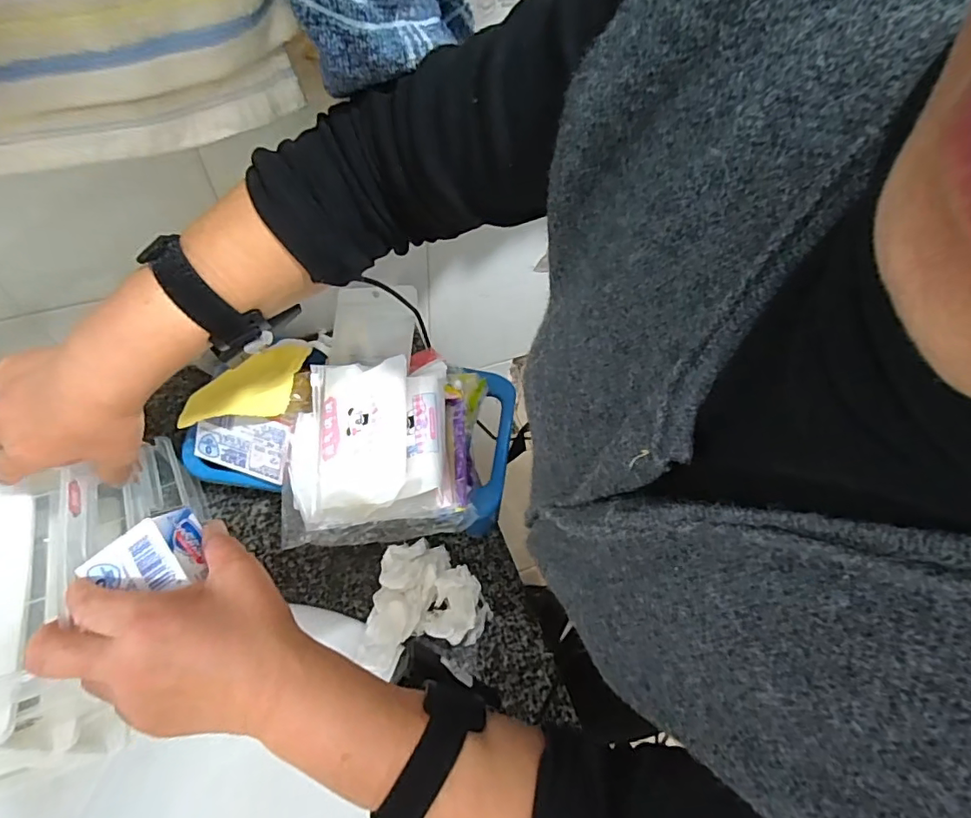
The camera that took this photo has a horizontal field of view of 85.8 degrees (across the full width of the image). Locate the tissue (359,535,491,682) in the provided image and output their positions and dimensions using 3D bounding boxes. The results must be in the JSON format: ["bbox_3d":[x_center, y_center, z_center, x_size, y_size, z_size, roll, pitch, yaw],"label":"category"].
[{"bbox_3d":[-0.060,0.178,0.490,0.113,0.059,0.096,-18,60,-12],"label":"tissue"}]

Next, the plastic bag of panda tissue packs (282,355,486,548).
[{"bbox_3d":[-0.095,0.030,0.480,0.179,0.099,0.150,-3,58,-3],"label":"plastic bag of panda tissue packs"}]

